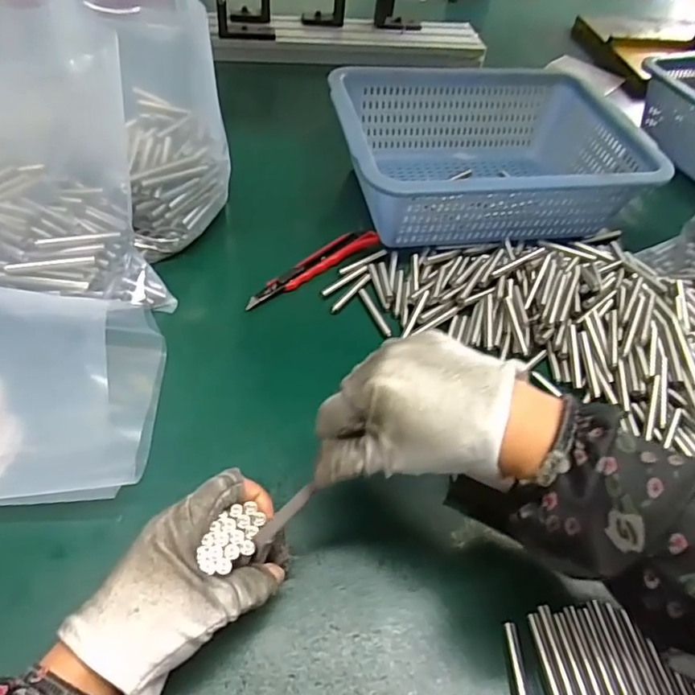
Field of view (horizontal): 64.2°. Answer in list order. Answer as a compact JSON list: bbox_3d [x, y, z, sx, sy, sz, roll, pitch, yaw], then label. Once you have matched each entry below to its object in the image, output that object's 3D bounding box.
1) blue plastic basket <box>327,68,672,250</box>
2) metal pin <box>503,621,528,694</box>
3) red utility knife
[{"bbox_3d":[0.139,-0.210,0.591,0.302,0.086,0.241,-5,49,-12],"label":"blue plastic basket"},{"bbox_3d":[0.095,0.184,0.306,0.007,0.004,0.059,4,48,-4],"label":"metal pin"},{"bbox_3d":[-0.032,-0.079,0.521,0.154,0.007,0.028,-31,59,-30],"label":"red utility knife"}]

